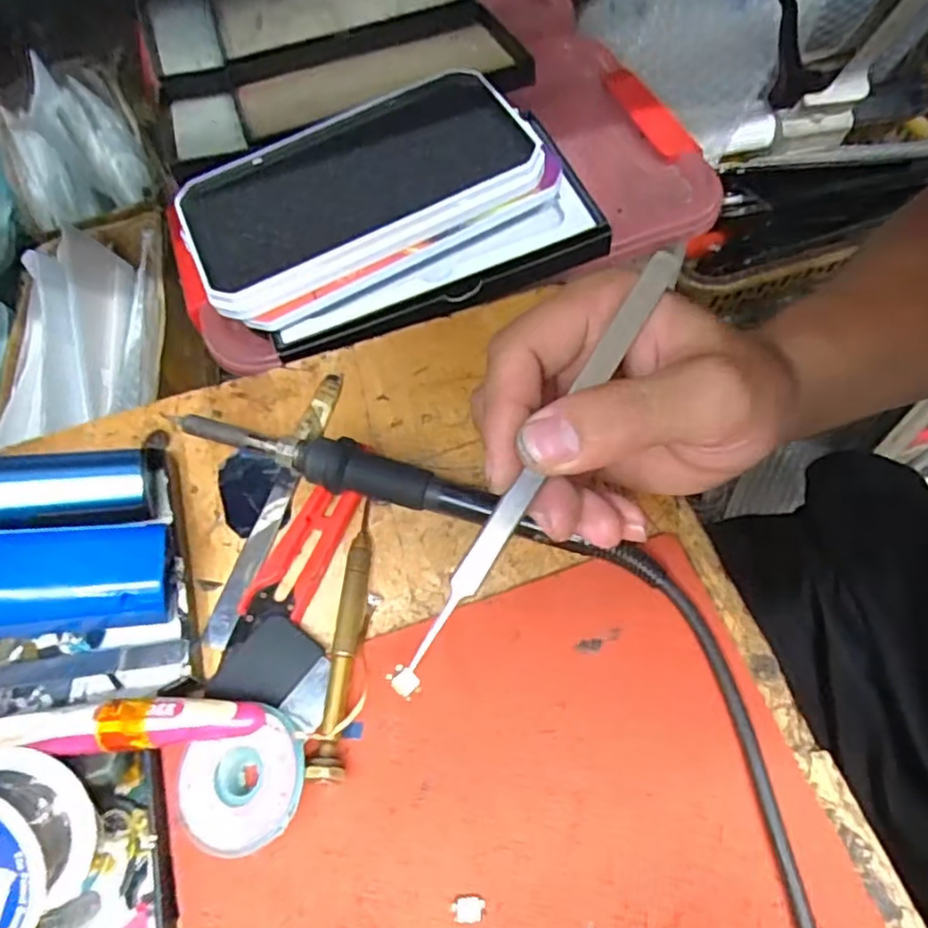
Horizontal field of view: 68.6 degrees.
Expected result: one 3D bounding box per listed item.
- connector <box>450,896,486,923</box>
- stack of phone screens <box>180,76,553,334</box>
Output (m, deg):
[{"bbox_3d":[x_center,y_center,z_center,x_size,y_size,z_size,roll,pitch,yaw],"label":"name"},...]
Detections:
[{"bbox_3d":[0.001,0.138,0.211,0.011,0.004,0.006,-5,61,1],"label":"connector"},{"bbox_3d":[-0.052,-0.139,0.342,0.174,0.018,0.094,-26,63,-4],"label":"stack of phone screens"}]

